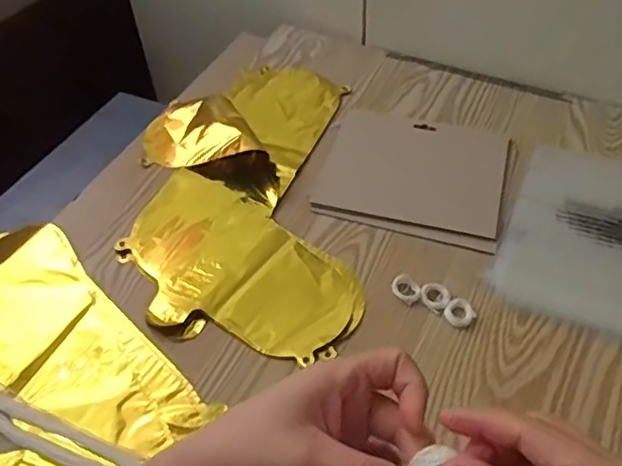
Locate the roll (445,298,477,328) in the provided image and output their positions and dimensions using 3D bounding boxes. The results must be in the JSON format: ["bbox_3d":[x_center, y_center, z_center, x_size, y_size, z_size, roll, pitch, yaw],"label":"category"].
[{"bbox_3d":[0.132,0.071,0.529,0.024,0.007,0.026,-2,48,2],"label":"roll"}]

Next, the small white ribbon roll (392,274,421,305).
[{"bbox_3d":[0.088,0.052,0.546,0.024,0.008,0.028,-27,52,-19],"label":"small white ribbon roll"}]

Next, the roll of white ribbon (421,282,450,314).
[{"bbox_3d":[0.113,0.058,0.541,0.027,0.006,0.030,26,55,24],"label":"roll of white ribbon"}]

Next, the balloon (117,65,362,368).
[{"bbox_3d":[-0.075,-0.056,0.638,0.224,0.024,0.409,-2,48,2],"label":"balloon"}]

